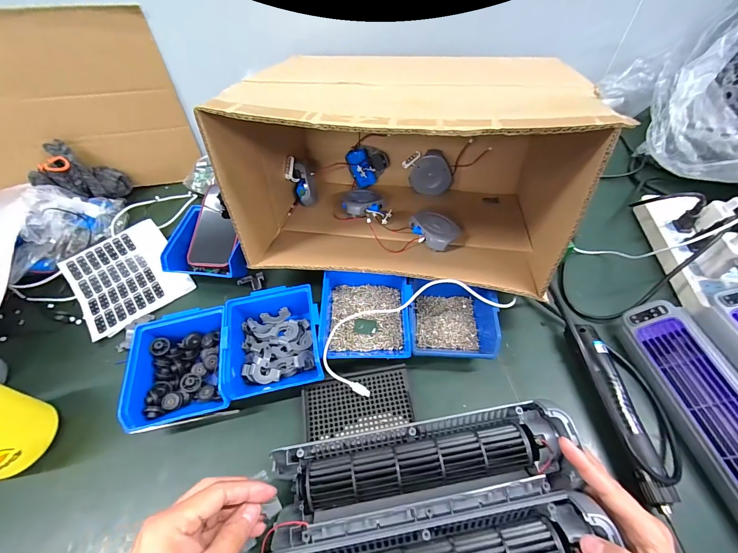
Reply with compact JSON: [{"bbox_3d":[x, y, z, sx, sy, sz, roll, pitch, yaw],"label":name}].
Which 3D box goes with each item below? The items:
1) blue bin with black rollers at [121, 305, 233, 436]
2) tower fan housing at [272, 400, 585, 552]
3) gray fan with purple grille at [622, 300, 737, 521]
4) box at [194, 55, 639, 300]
[{"bbox_3d":[-0.240,0.112,0.442,0.120,0.073,0.159,-12,54,-6],"label":"blue bin with black rollers"},{"bbox_3d":[0.052,0.195,0.338,0.293,0.055,0.093,-10,54,-2],"label":"tower fan housing"},{"bbox_3d":[0.392,0.167,0.360,0.080,0.040,0.297,-36,47,30],"label":"gray fan with purple grille"},{"bbox_3d":[0.052,-0.157,0.475,0.419,0.259,0.300,6,54,8],"label":"box"}]

